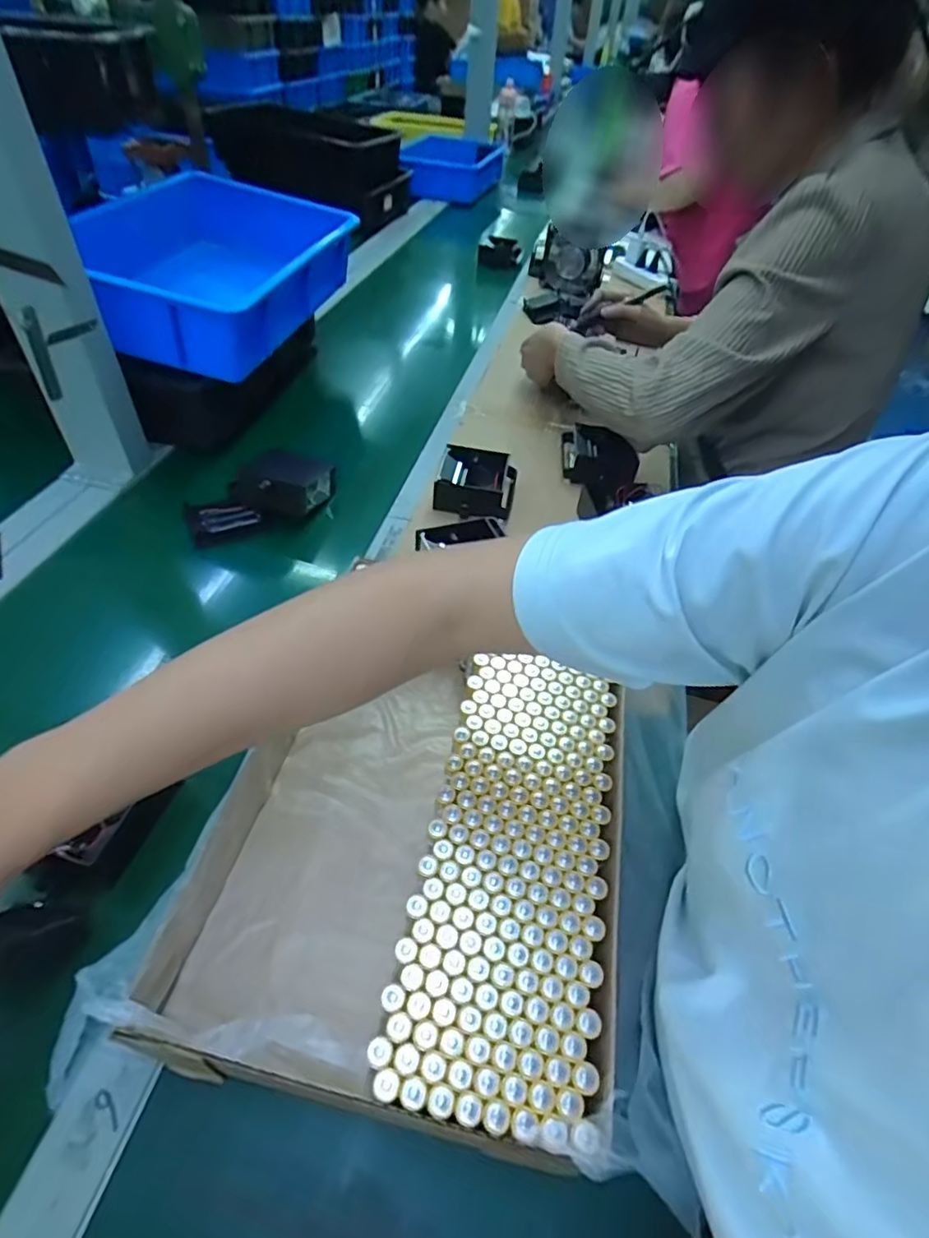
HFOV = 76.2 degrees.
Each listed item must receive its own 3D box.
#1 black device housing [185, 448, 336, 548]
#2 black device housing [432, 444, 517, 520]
[{"bbox_3d":[-0.225,-0.140,0.658,0.162,0.065,0.086,-16,49,-18],"label":"black device housing"},{"bbox_3d":[0.013,-0.161,0.696,0.088,0.037,0.096,9,46,5],"label":"black device housing"}]

